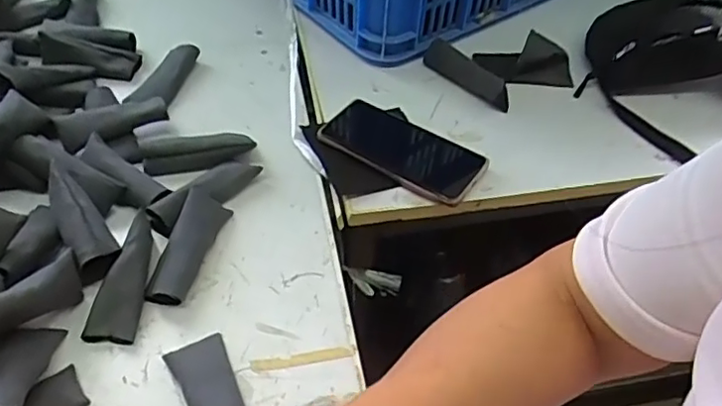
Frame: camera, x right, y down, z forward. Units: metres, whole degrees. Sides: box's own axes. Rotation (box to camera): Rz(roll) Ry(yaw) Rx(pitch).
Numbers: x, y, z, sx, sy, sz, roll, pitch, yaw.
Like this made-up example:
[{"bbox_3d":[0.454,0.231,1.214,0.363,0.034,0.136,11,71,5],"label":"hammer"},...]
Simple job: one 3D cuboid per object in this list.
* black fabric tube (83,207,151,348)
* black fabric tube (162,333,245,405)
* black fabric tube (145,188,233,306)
[{"bbox_3d":[-0.185,0.058,0.477,0.040,0.019,0.104,7,64,3],"label":"black fabric tube"},{"bbox_3d":[-0.101,0.136,0.417,0.039,0.029,0.103,-20,53,-19],"label":"black fabric tube"},{"bbox_3d":[-0.144,0.034,0.503,0.033,0.025,0.105,11,50,7],"label":"black fabric tube"}]

